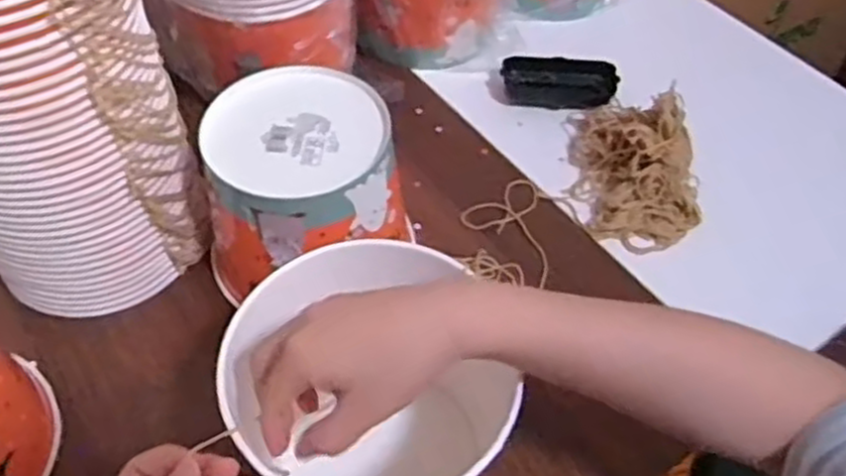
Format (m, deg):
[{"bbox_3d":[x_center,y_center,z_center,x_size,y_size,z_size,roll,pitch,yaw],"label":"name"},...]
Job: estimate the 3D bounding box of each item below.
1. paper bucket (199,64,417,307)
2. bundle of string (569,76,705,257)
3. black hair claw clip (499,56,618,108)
[{"bbox_3d":[-0.089,-0.027,0.572,0.132,0.136,0.143,1,53,-1],"label":"paper bucket"},{"bbox_3d":[0.184,-0.072,0.650,0.097,0.075,0.142,4,53,1],"label":"bundle of string"},{"bbox_3d":[0.132,-0.151,0.744,0.108,0.024,0.048,5,53,2],"label":"black hair claw clip"}]

